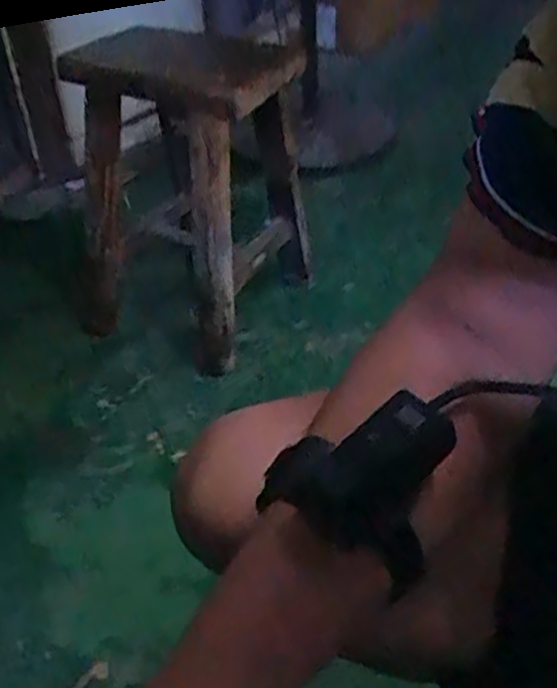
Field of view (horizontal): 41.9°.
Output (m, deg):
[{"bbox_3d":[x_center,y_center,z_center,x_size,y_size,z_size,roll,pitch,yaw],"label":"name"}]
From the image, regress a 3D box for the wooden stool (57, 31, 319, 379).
[{"bbox_3d":[-0.133,-0.241,1.106,0.319,0.454,0.314,10,40,15],"label":"wooden stool"}]

